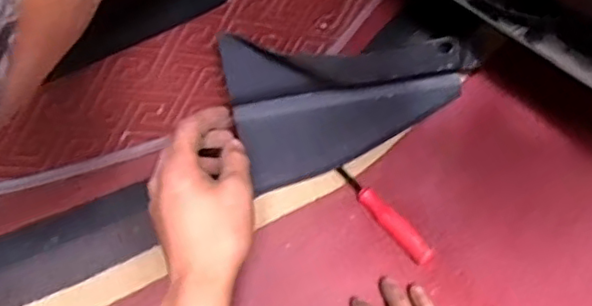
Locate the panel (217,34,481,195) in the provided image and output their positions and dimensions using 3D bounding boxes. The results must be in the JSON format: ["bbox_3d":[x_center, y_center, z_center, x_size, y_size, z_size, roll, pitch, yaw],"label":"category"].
[{"bbox_3d":[0.047,-0.040,0.571,0.214,0.142,0.045,-4,52,-9],"label":"panel"}]

